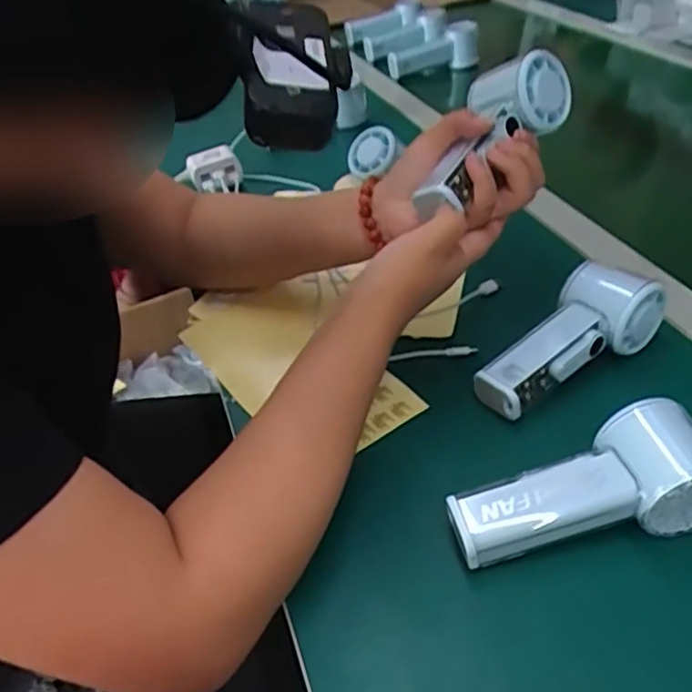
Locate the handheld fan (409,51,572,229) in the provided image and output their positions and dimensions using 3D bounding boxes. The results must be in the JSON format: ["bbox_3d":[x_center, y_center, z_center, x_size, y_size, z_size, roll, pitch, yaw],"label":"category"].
[{"bbox_3d":[0.100,-0.161,0.488,0.069,0.050,0.155,28,72,37],"label":"handheld fan"}]

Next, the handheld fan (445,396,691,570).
[{"bbox_3d":[0.134,0.081,0.379,0.149,0.063,0.053,-10,38,-3],"label":"handheld fan"}]

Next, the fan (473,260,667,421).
[{"bbox_3d":[0.159,-0.004,0.486,0.148,0.053,0.052,-34,43,-11],"label":"fan"}]

